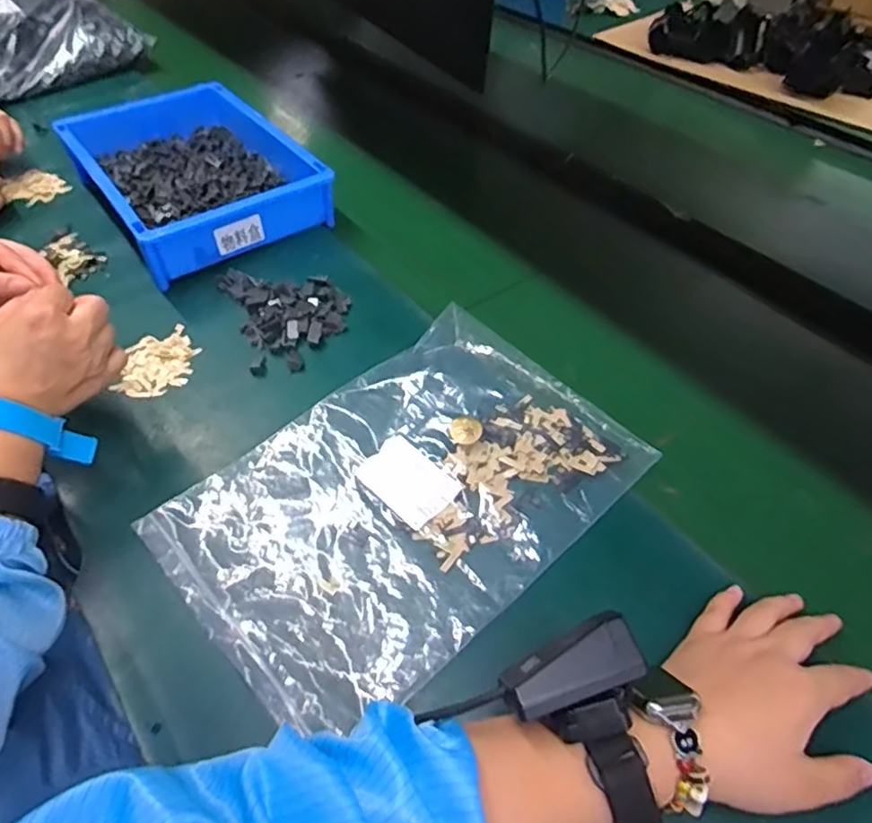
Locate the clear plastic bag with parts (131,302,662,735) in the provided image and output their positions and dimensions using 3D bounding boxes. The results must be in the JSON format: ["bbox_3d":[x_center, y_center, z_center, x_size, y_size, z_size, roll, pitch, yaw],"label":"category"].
[{"bbox_3d":[-0.020,0.056,0.464,0.321,0.028,0.224,-36,58,-26],"label":"clear plastic bag with parts"}]

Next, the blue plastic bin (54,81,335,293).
[{"bbox_3d":[-0.282,-0.281,0.736,0.221,0.075,0.319,-30,56,-23],"label":"blue plastic bin"}]

